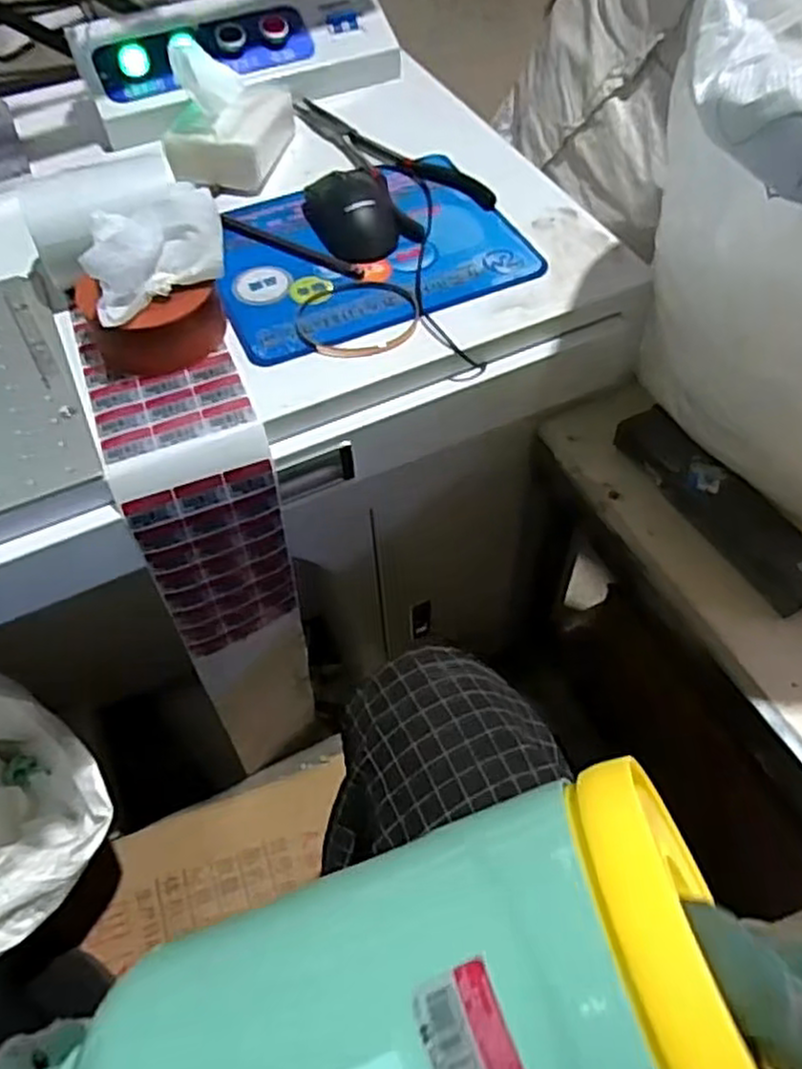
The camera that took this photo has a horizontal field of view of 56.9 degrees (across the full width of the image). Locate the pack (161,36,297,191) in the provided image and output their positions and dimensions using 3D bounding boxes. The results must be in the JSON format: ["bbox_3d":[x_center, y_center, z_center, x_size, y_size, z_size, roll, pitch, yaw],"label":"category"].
[{"bbox_3d":[-0.158,-0.392,0.682,0.082,0.096,0.129,10,56,9],"label":"pack"}]

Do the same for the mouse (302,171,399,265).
[{"bbox_3d":[-0.041,-0.287,0.646,0.081,0.031,0.121,-14,56,-8],"label":"mouse"}]

